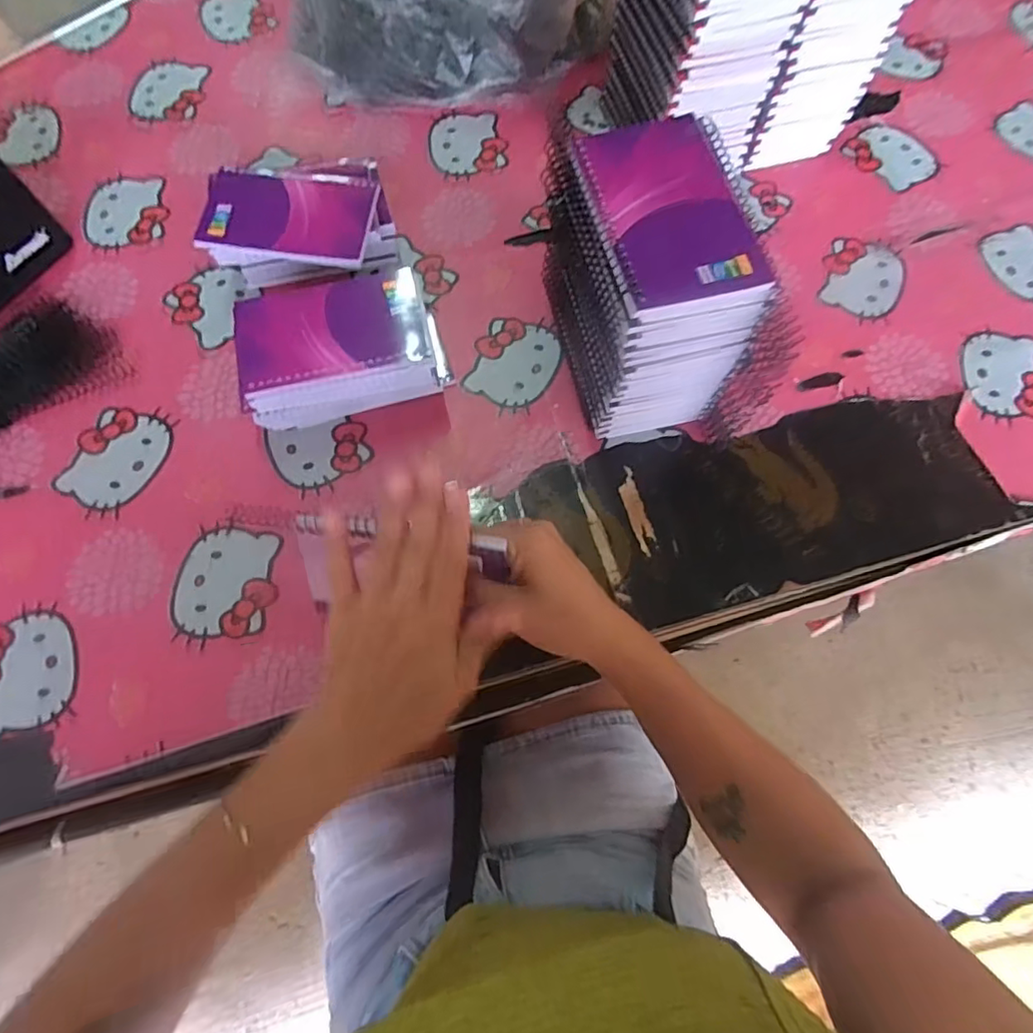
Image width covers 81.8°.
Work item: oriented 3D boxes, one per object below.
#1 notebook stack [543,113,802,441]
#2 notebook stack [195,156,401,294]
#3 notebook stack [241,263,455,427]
[{"bbox_3d":[0.092,-0.141,0.410,0.097,0.163,0.155,-16,70,-5],"label":"notebook stack"},{"bbox_3d":[-0.176,-0.226,0.489,0.140,0.065,0.088,3,69,1],"label":"notebook stack"},{"bbox_3d":[-0.129,-0.119,0.451,0.149,0.066,0.097,-11,72,-5],"label":"notebook stack"}]

